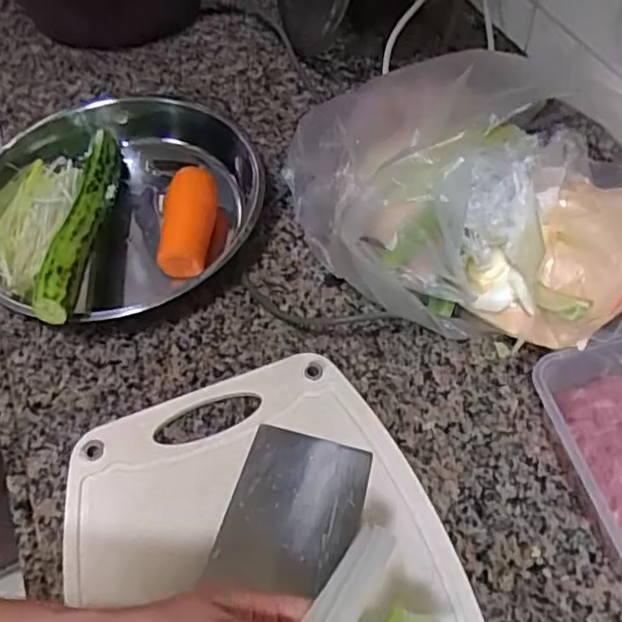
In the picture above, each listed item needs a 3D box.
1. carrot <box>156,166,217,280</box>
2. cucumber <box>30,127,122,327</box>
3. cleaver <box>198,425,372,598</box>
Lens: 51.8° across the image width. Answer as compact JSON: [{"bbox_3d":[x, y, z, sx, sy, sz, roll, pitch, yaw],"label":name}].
[{"bbox_3d":[-0.113,-0.083,0.605,0.055,0.047,0.113,0,57,4],"label":"carrot"},{"bbox_3d":[-0.209,-0.092,0.595,0.030,0.027,0.263,-4,45,2],"label":"cucumber"},{"bbox_3d":[-0.043,0.218,0.408,0.090,0.033,0.309,13,59,13],"label":"cleaver"}]

